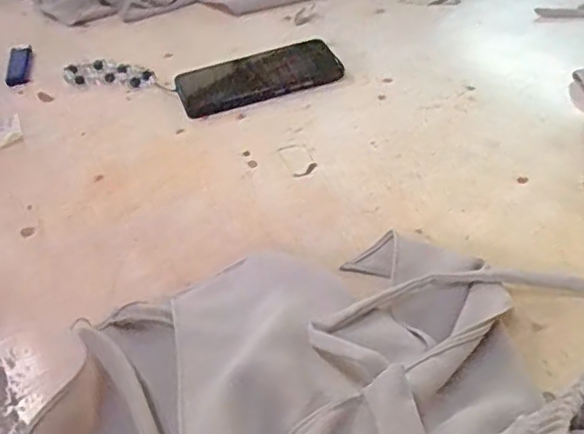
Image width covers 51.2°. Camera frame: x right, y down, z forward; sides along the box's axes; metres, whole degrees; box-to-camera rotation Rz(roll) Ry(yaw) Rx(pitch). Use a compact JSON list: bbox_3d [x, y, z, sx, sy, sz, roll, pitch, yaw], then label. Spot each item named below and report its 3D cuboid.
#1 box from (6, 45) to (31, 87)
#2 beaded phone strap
[{"bbox_3d":[-0.312,-0.175,0.697,0.023,0.018,0.063,-10,43,-3],"label":"box"},{"bbox_3d":[-0.183,-0.152,0.661,0.140,0.011,0.039,9,45,17],"label":"beaded phone strap"}]

